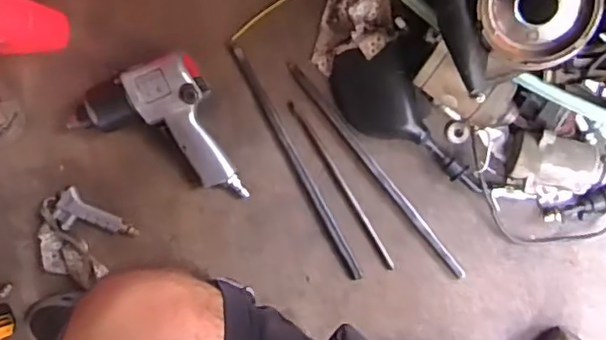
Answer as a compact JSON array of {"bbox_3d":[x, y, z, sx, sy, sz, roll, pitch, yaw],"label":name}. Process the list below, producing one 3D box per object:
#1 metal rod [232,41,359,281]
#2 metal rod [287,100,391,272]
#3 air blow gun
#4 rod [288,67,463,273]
[{"bbox_3d":[-0.009,-0.008,0.798,0.015,0.006,0.333,-28,89,6],"label":"metal rod"},{"bbox_3d":[0.049,0.020,0.790,0.010,0.004,0.247,-31,89,6],"label":"metal rod"},{"bbox_3d":[-0.279,0.070,0.821,0.112,0.019,0.046,30,95,4],"label":"air blow gun"},{"bbox_3d":[0.091,-0.002,0.781,0.017,0.013,0.338,-38,88,6],"label":"rod"}]

